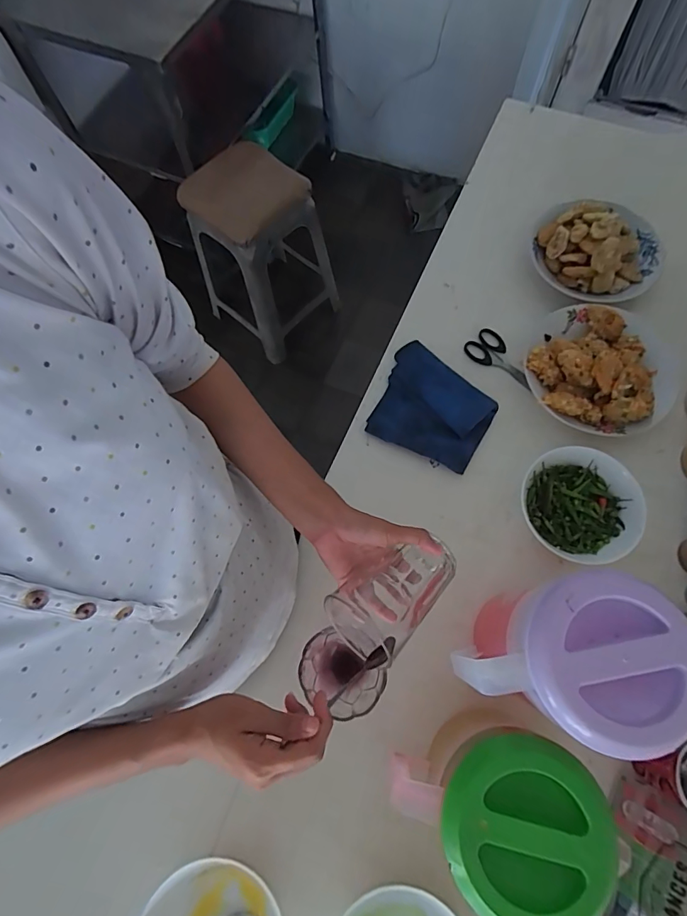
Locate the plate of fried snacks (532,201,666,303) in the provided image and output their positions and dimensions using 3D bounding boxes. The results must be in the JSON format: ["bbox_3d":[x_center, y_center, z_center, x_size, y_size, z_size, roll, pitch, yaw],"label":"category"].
[{"bbox_3d":[0.392,-0.327,0.669,0.189,0.061,0.185,14,71,7],"label":"plate of fried snacks"}]

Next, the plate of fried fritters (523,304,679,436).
[{"bbox_3d":[0.364,-0.130,0.604,0.203,0.051,0.203,28,74,12],"label":"plate of fried fritters"}]

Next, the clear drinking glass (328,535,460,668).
[{"bbox_3d":[0.047,0.136,0.449,0.080,0.079,0.132,38,76,14],"label":"clear drinking glass"}]

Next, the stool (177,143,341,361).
[{"bbox_3d":[-0.246,-0.615,1.339,0.304,0.475,0.333,38,76,15],"label":"stool"}]

